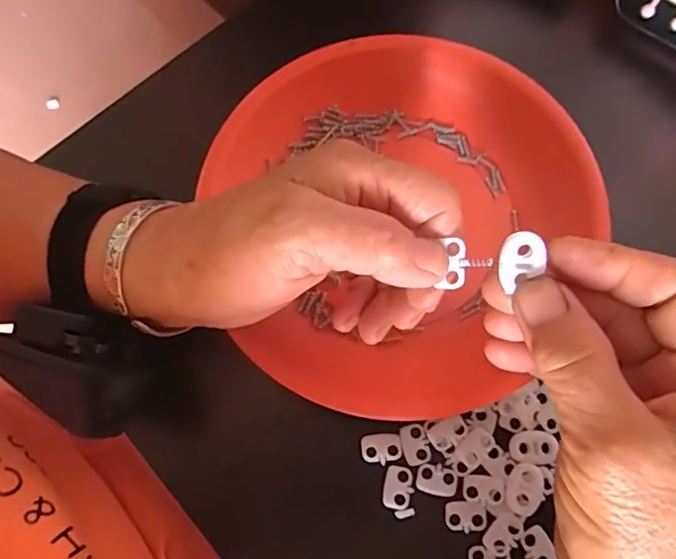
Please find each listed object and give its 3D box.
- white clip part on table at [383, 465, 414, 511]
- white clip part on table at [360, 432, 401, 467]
[{"bbox_3d":[0.028,0.097,0.256,0.013,0.004,0.019,6,75,3],"label":"white clip part on table"},{"bbox_3d":[0.020,0.080,0.262,0.018,0.004,0.014,-5,74,0],"label":"white clip part on table"}]

